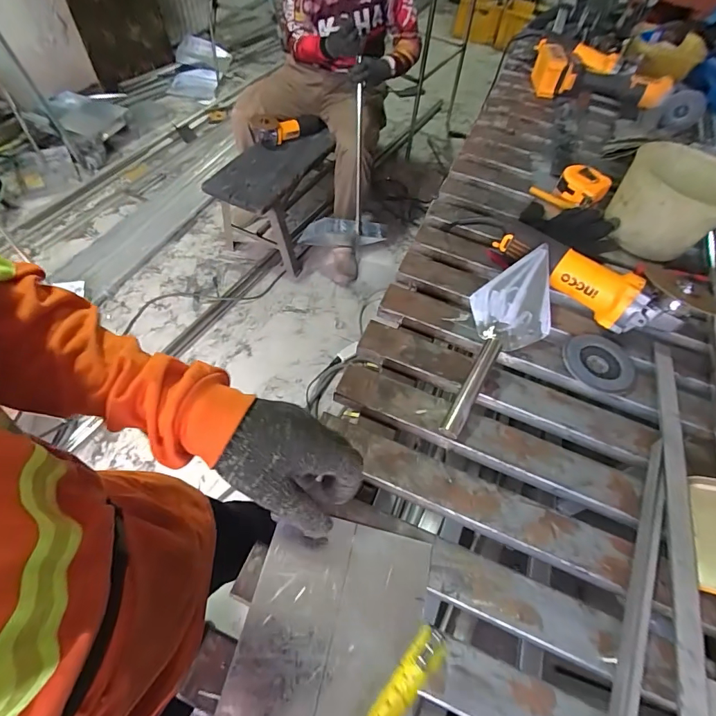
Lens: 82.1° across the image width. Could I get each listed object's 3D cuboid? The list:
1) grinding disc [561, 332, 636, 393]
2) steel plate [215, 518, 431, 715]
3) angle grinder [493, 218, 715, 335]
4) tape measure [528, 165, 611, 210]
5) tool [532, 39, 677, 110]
[{"bbox_3d":[0.324,0.001,0.548,0.089,0.007,0.087,3,56,-5],"label":"grinding disc"},{"bbox_3d":[-0.022,0.242,0.359,0.152,0.010,0.185,12,55,6],"label":"steel plate"},{"bbox_3d":[0.323,-0.113,0.582,0.277,0.092,0.072,35,59,16],"label":"angle grinder"},{"bbox_3d":[0.386,-0.309,0.743,0.107,0.042,0.101,37,60,17],"label":"tape measure"},{"bbox_3d":[0.569,-0.678,0.985,0.312,0.091,0.181,25,57,10],"label":"tool"}]

